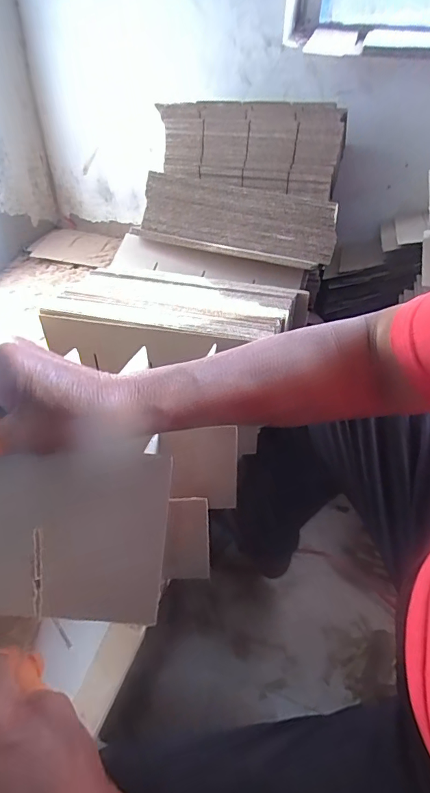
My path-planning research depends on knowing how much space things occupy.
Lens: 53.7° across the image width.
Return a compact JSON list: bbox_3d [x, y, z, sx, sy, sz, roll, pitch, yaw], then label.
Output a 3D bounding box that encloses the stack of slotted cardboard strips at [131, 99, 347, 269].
[{"bbox_3d":[0.051,-0.413,0.822,0.373,0.225,0.264,11,41,10],"label":"stack of slotted cardboard strips"}]

